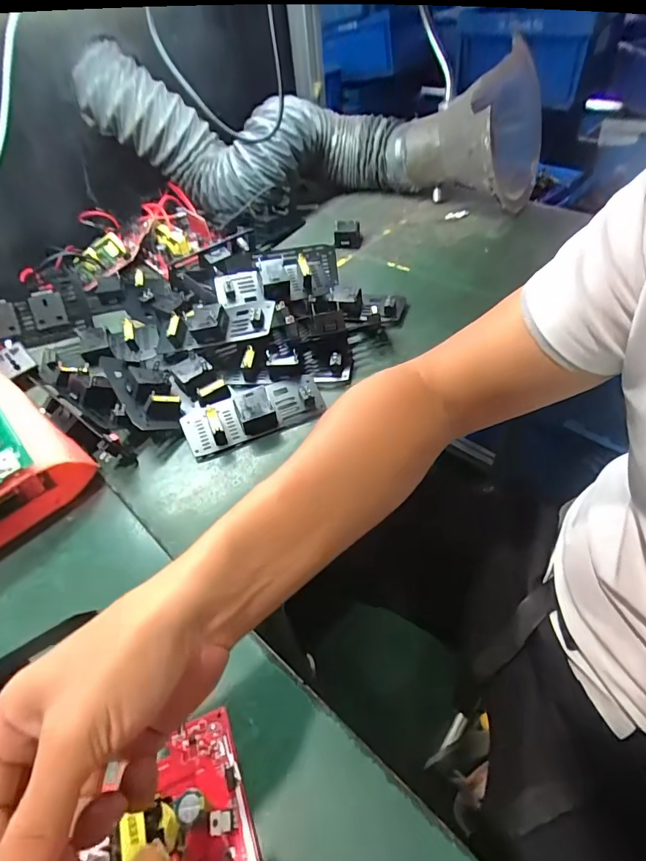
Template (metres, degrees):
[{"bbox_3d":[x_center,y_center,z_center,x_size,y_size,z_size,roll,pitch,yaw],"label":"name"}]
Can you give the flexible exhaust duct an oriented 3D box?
[{"bbox_3d":[0.010,-0.455,0.689,0.645,0.238,0.205,3,49,9],"label":"flexible exhaust duct"}]

